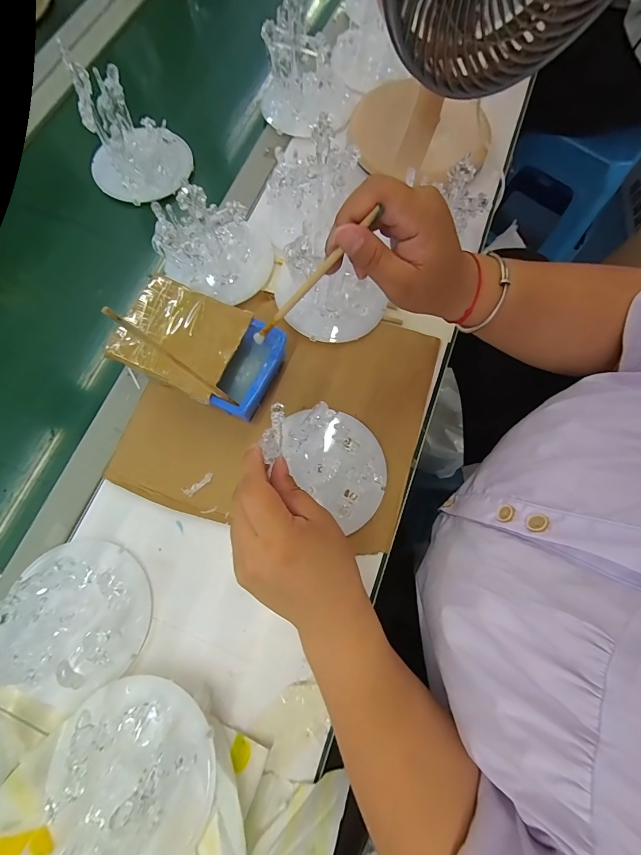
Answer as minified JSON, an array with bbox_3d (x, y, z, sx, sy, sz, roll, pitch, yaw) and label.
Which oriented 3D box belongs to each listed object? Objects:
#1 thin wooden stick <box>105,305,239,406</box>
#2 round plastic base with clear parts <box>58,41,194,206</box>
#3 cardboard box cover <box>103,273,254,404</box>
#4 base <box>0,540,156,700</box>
[{"bbox_3d":[-0.113,-0.051,0.284,0.005,0.138,0.006,8,71,29],"label":"thin wooden stick"},{"bbox_3d":[-0.240,-0.369,0.437,0.124,0.094,0.107,-23,76,-8],"label":"round plastic base with clear parts"},{"bbox_3d":[-0.137,-0.091,0.339,0.113,0.007,0.100,24,74,5],"label":"cardboard box cover"},{"bbox_3d":[-0.212,0.153,0.263,0.112,0.118,0.119,1,73,-2],"label":"base"}]

